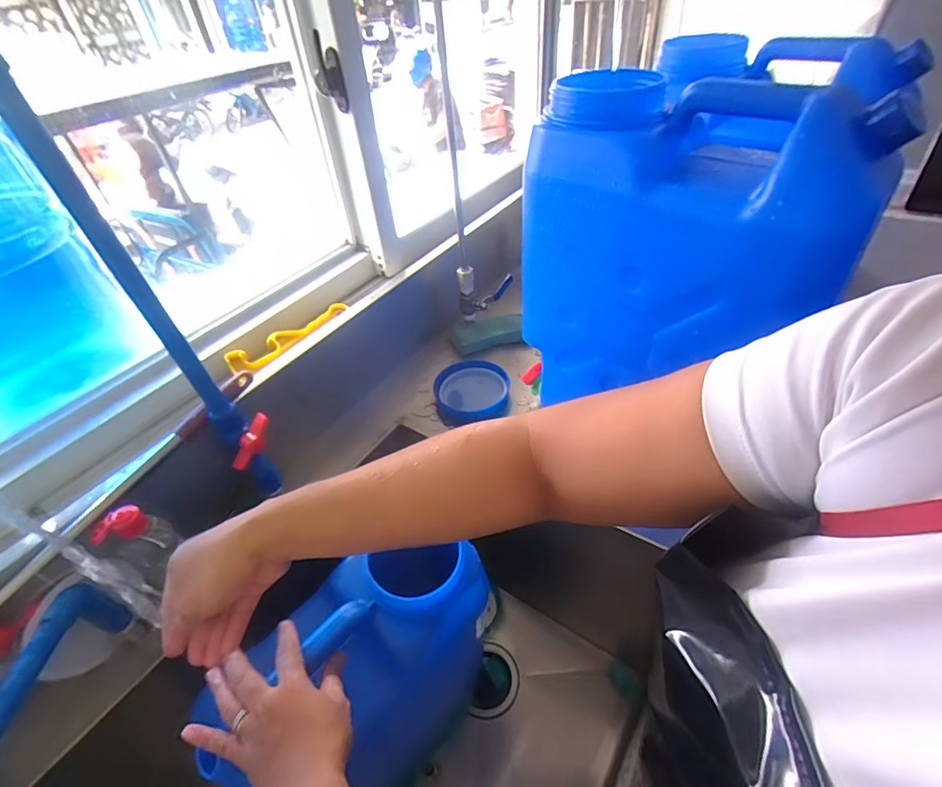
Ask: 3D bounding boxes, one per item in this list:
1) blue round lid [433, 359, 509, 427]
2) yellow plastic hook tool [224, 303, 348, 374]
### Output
[{"bbox_3d":[-0.002,-0.007,0.759,0.117,0.032,0.138,-12,43,-6],"label":"blue round lid"},{"bbox_3d":[-0.259,-0.086,0.667,0.038,0.028,0.192,26,52,30],"label":"yellow plastic hook tool"}]

